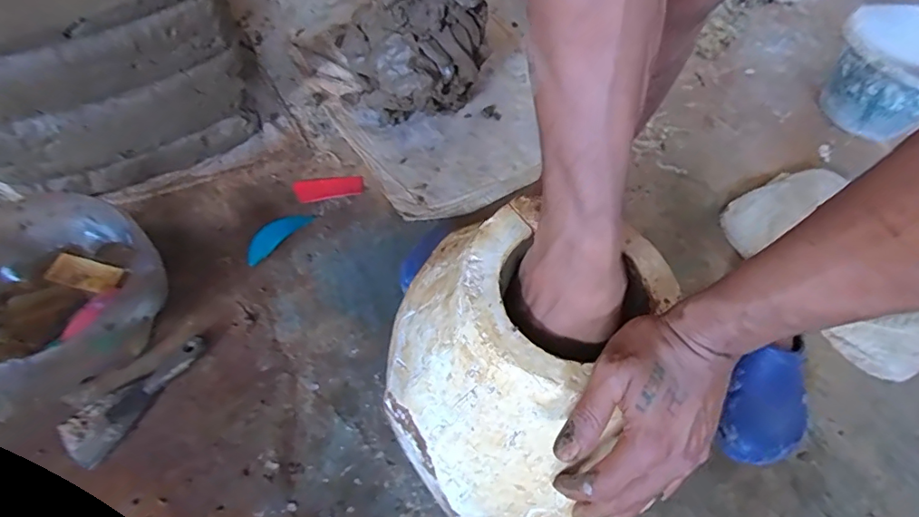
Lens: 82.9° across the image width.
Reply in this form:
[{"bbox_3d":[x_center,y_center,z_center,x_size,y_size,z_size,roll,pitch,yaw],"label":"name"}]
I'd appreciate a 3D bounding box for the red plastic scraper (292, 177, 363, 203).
[{"bbox_3d":[-0.219,-0.118,0.872,0.112,0.004,0.045,-10,58,-10],"label":"red plastic scraper"}]

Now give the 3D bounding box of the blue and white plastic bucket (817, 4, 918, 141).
[{"bbox_3d":[0.810,-0.347,0.999,0.198,0.174,0.192,2,56,-3],"label":"blue and white plastic bucket"}]

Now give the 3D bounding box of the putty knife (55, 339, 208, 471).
[{"bbox_3d":[-0.414,0.165,0.657,0.068,0.021,0.182,29,59,15],"label":"putty knife"}]

